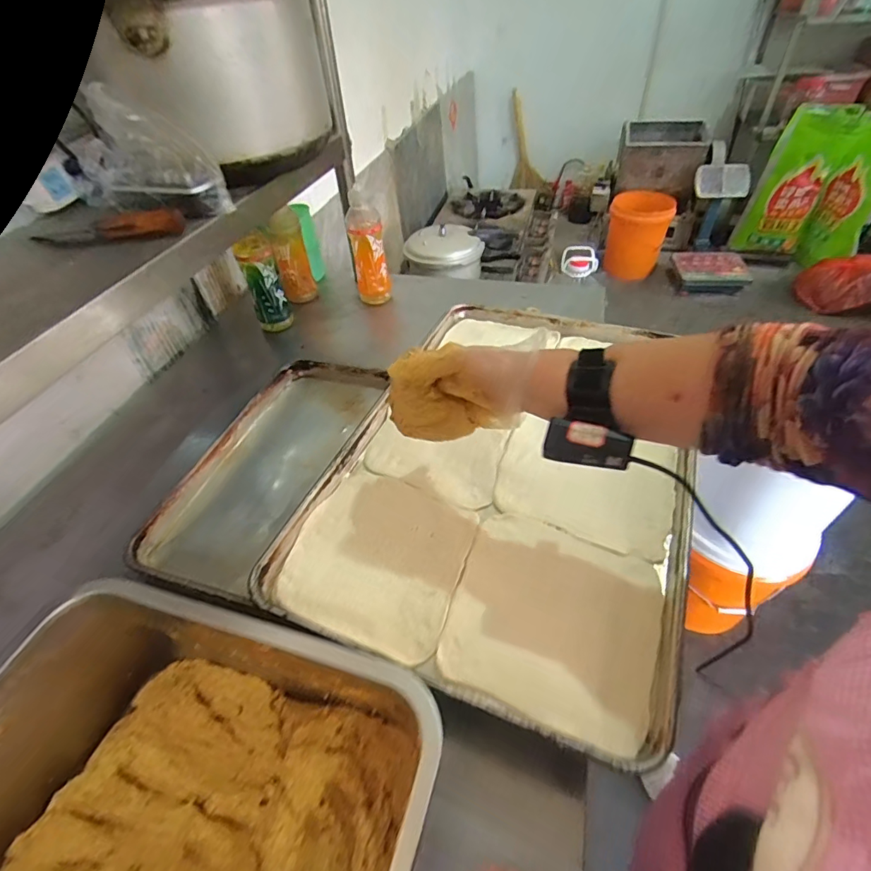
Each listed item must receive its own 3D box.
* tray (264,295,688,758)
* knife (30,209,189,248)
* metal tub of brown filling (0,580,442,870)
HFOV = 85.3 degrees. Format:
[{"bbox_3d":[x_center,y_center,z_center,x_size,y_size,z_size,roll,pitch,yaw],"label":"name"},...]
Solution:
[{"bbox_3d":[0.106,0.015,0.601,0.395,0.030,0.592,15,48,19],"label":"tray"},{"bbox_3d":[-0.401,-0.248,0.567,0.213,0.031,0.035,1,45,7],"label":"knife"},{"bbox_3d":[-0.184,0.283,0.337,0.348,0.138,0.262,10,47,15],"label":"metal tub of brown filling"}]

